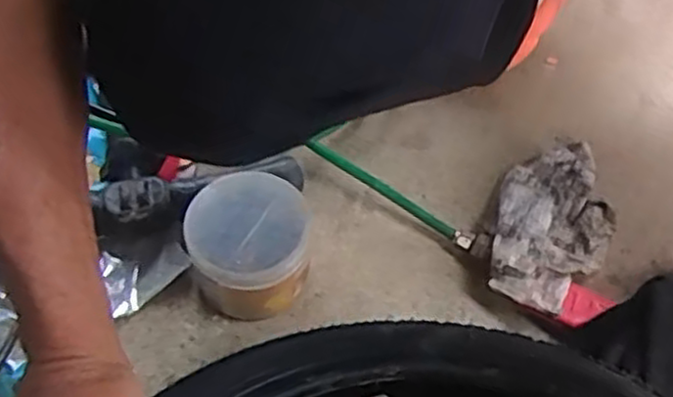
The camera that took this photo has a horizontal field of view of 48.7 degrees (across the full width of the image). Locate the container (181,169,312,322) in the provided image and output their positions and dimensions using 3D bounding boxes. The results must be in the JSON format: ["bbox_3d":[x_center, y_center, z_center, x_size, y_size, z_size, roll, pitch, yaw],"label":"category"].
[{"bbox_3d":[-0.061,0.034,0.518,0.082,0.070,0.079,1,61,-1],"label":"container"}]

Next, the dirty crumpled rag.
[{"bbox_3d":[0.167,0.015,0.569,0.087,0.037,0.173,24,59,10],"label":"dirty crumpled rag"}]

